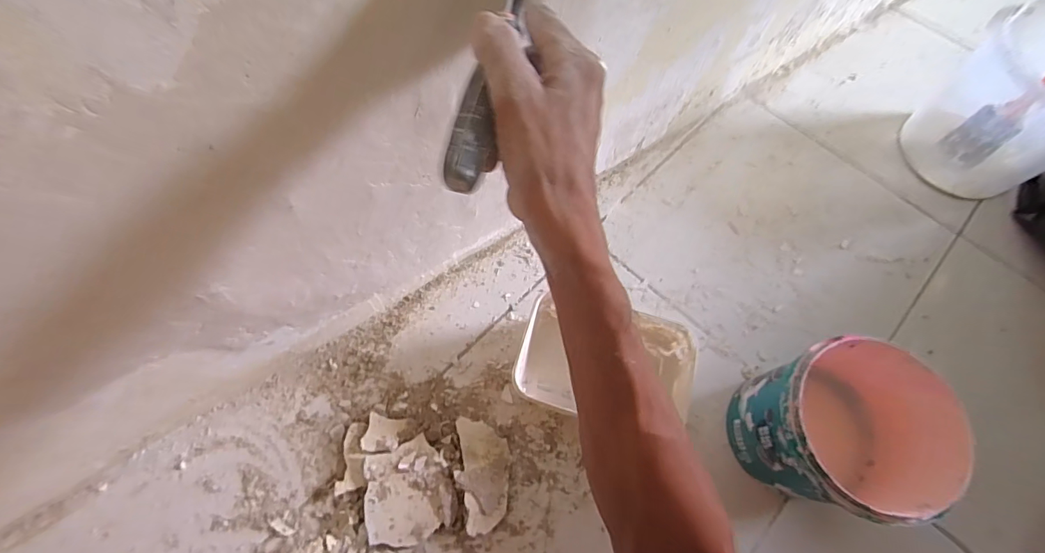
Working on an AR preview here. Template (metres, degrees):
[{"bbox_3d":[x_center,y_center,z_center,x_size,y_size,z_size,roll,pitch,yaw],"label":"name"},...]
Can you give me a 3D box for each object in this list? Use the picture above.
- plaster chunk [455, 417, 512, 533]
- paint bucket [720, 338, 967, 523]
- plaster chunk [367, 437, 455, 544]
[{"bbox_3d":[-0.045,0.226,0.525,0.060,0.018,0.116,0,66,-2],"label":"plaster chunk"},{"bbox_3d":[0.318,0.165,0.488,0.147,0.160,0.156,1,66,-2],"label":"paint bucket"},{"bbox_3d":[-0.131,0.246,0.521,0.097,0.021,0.099,-20,69,-11],"label":"plaster chunk"}]

